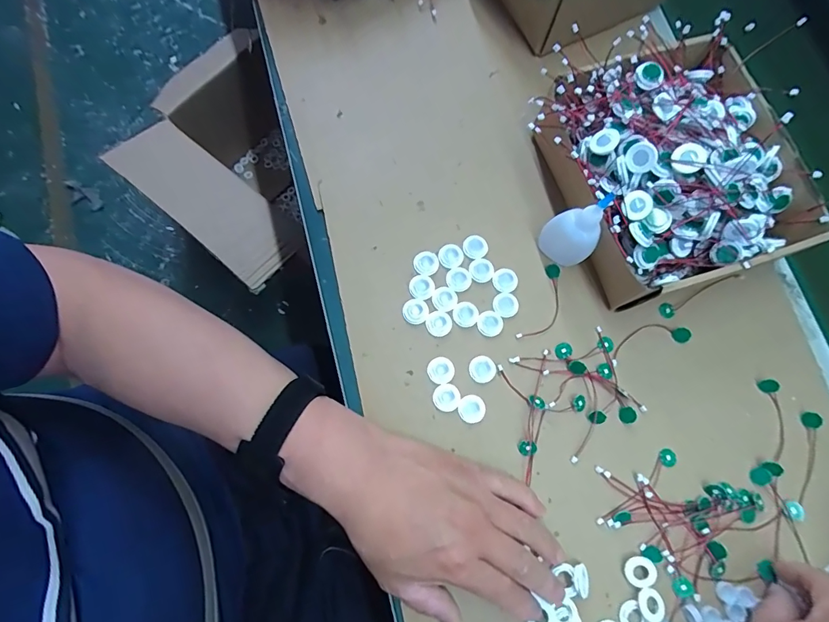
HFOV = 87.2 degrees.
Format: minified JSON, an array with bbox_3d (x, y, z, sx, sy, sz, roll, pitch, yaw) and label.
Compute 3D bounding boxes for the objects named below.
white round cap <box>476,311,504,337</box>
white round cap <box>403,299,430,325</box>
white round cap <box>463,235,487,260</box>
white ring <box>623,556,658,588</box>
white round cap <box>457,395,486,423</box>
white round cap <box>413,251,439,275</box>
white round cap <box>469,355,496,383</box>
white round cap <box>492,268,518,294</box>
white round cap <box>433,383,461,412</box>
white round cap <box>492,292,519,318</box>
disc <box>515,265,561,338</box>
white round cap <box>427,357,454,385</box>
[{"bbox_3d":[0.068,0.011,0.391,0.023,0.004,0.022,0,75,-1],"label":"white round cap"},{"bbox_3d":[0.001,0.000,0.389,0.023,0.004,0.022,0,75,-1],"label":"white round cap"},{"bbox_3d":[0.057,-0.060,0.407,0.023,0.004,0.022,0,75,-1],"label":"white round cap"},{"bbox_3d":[0.178,0.205,0.342,0.023,0.007,0.023,0,75,-1],"label":"white ring"},{"bbox_3d":[0.049,0.083,0.370,0.022,0.004,0.023,0,75,-1],"label":"white round cap"},{"bbox_3d":[0.011,-0.044,0.400,0.022,0.004,0.022,0,75,-1],"label":"white round cap"},{"bbox_3d":[0.059,0.051,0.378,0.023,0.004,0.023,0,75,-1],"label":"white round cap"},{"bbox_3d":[0.084,-0.028,0.401,0.022,0.004,0.023,0,75,-1],"label":"white round cap"},{"bbox_3d":[0.028,0.074,0.372,0.023,0.004,0.023,0,75,-1],"label":"white round cap"},{"bbox_3d":[0.083,-0.006,0.395,0.023,0.004,0.022,0,75,-1],"label":"white round cap"},{"bbox_3d":[0.120,-0.005,0.396,0.026,0.009,0.076,26,76,5],"label":"disc"},{"bbox_3d":[0.023,0.051,0.377,0.023,0.004,0.023,0,75,-1],"label":"white round cap"}]

